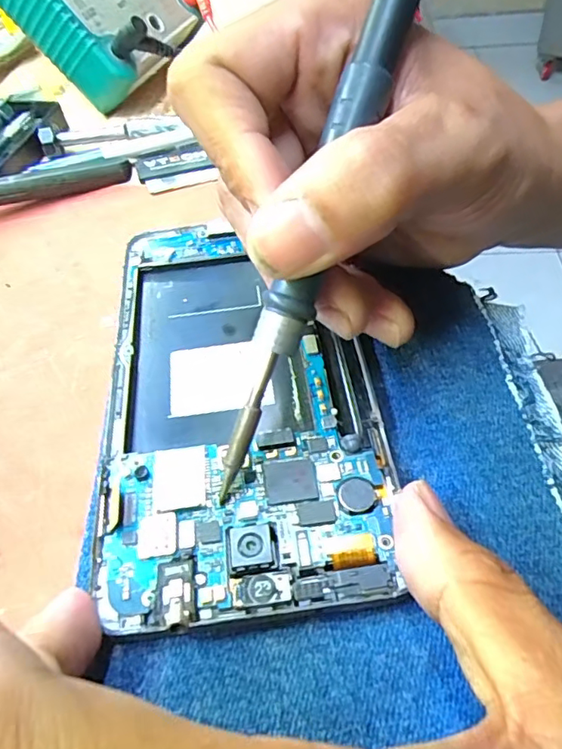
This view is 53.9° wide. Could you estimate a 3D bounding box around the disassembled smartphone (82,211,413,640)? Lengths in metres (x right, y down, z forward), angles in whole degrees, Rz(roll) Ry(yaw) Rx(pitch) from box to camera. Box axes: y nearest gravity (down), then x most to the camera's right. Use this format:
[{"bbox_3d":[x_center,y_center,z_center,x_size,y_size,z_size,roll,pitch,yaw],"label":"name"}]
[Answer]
[{"bbox_3d":[-0.014,-0.001,0.170,0.077,0.005,0.144,-6,49,-1],"label":"disassembled smartphone"}]

